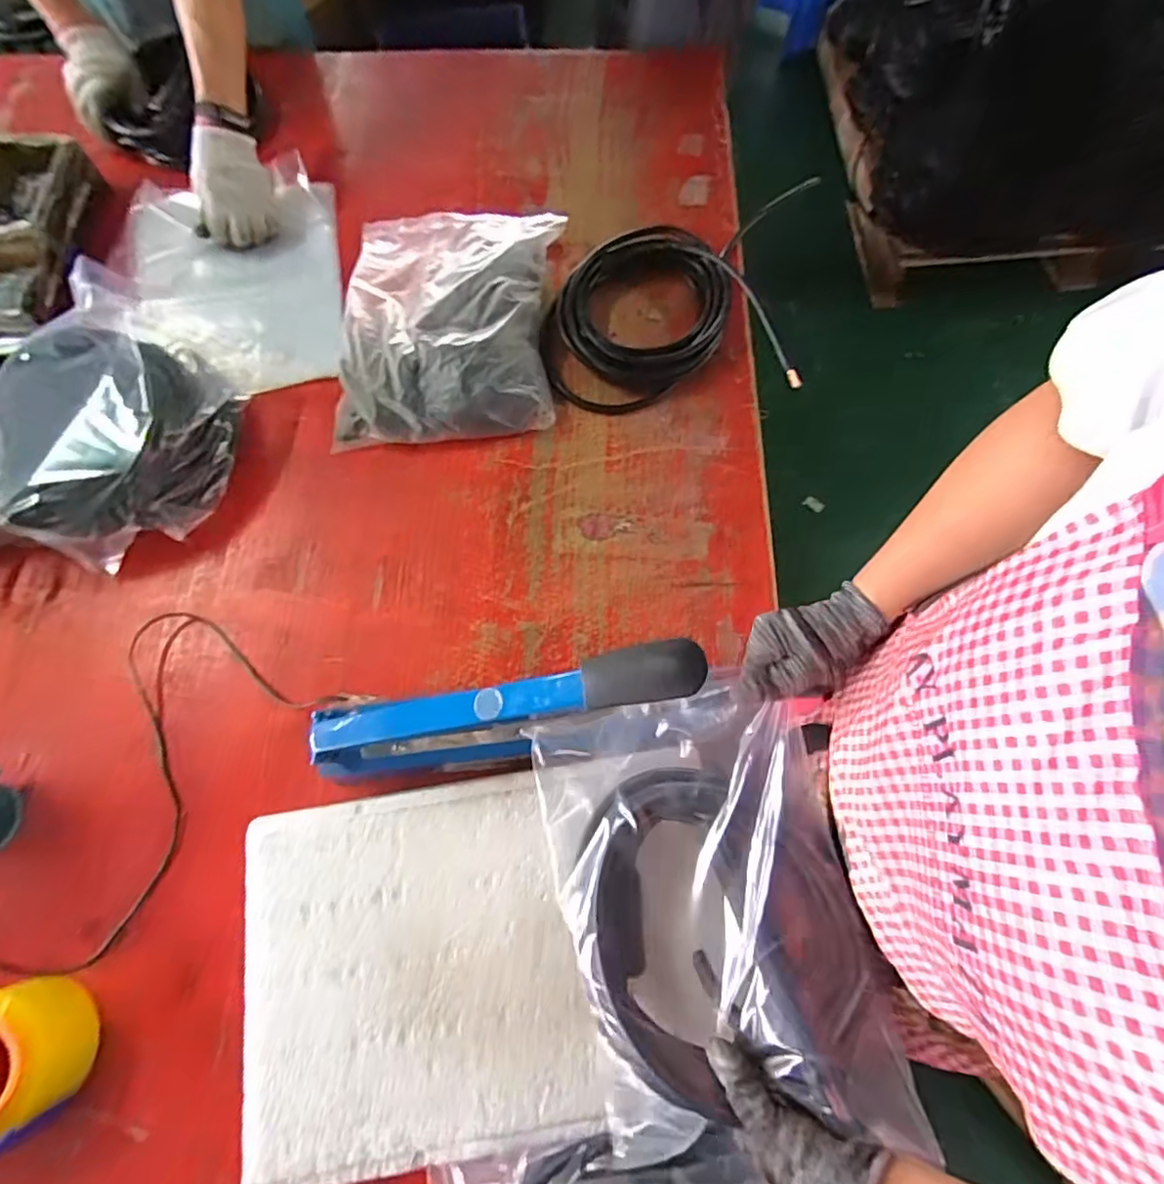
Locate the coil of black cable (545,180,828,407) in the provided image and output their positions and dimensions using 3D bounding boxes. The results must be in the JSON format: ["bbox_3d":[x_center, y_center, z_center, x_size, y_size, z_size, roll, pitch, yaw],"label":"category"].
[{"bbox_3d":[0.127,-0.406,0.798,0.360,0.070,0.329,-2,71,0],"label":"coil of black cable"}]

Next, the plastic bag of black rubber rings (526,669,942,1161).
[{"bbox_3d":[0.090,0.233,0.467,0.212,0.125,0.290,-12,72,-3],"label":"plastic bag of black rubber rings"}]

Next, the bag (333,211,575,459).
[{"bbox_3d":[-0.175,-0.363,0.776,0.280,0.067,0.354,2,71,1],"label":"bag"}]

